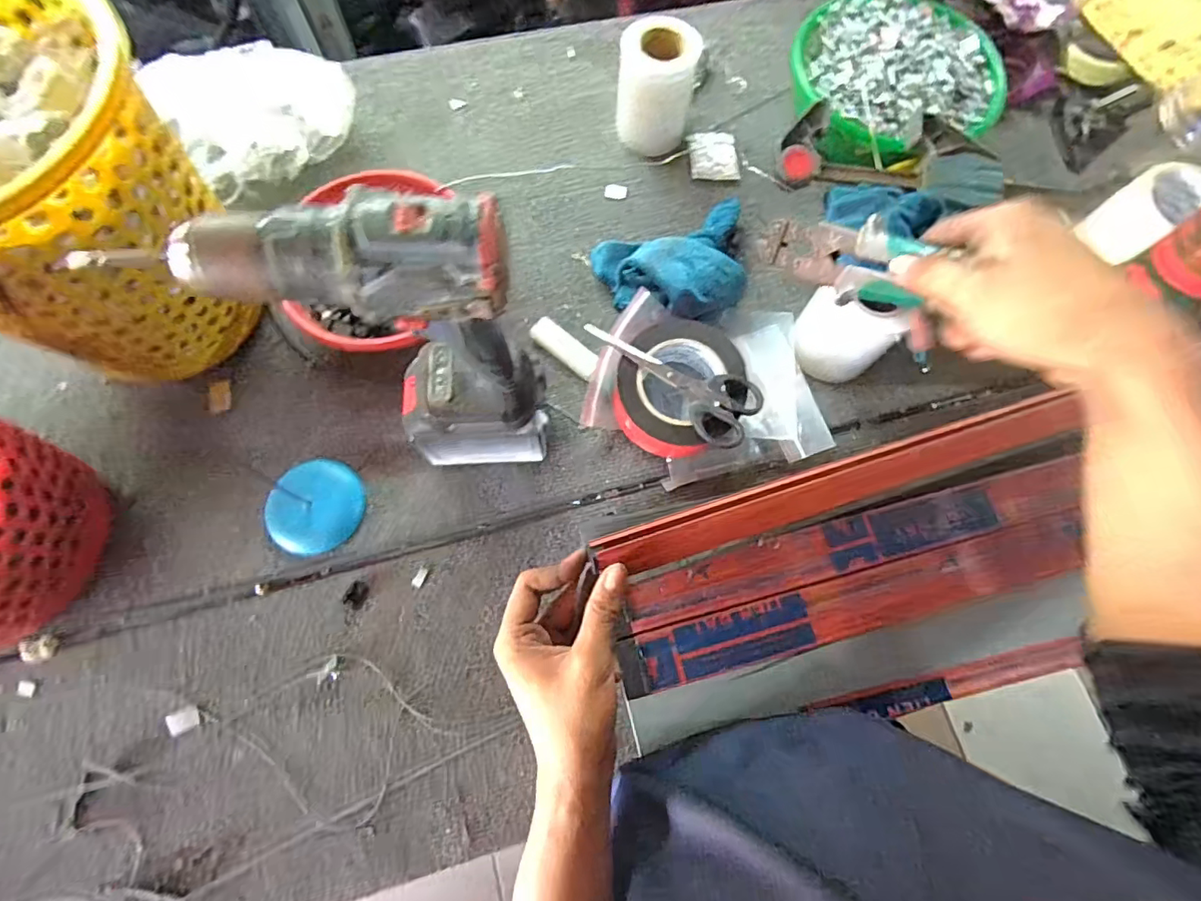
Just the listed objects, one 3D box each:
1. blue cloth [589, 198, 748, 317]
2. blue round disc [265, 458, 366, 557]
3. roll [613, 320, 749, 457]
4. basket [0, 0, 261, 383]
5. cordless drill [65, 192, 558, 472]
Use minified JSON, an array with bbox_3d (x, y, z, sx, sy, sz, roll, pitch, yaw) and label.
[{"bbox_3d":[0.094,-0.195,0.556,0.179,0.061,0.133,-21,75,-8],"label":"blue cloth"},{"bbox_3d":[-0.262,0.051,0.491,0.075,0.022,0.086,24,74,5],"label":"blue round disc"},{"bbox_3d":[0.076,-0.060,0.513,0.117,0.056,0.118,1,73,-2],"label":"roll"},{"bbox_3d":[-0.433,-0.190,0.442,0.241,0.252,0.229,31,75,7],"label":"basket"},{"bbox_3d":[-0.146,-0.059,0.365,0.201,0.257,0.064,0,73,-2],"label":"cordless drill"}]

